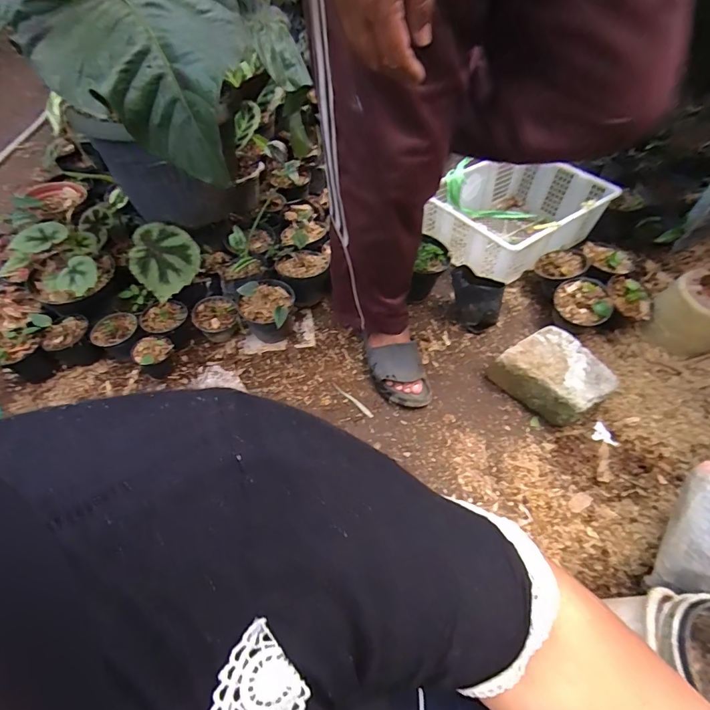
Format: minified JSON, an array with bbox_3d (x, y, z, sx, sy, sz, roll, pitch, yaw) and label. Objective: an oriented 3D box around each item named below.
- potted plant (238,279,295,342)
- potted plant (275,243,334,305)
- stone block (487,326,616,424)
[{"bbox_3d":[-0.200,-0.104,0.948,0.122,0.117,0.135,11,56,6],"label":"potted plant"},{"bbox_3d":[-0.119,-0.195,1.019,0.138,0.083,0.110,-17,58,-13],"label":"potted plant"},{"bbox_3d":[0.449,0.049,0.920,0.190,0.089,0.193,-26,60,-18],"label":"stone block"}]

